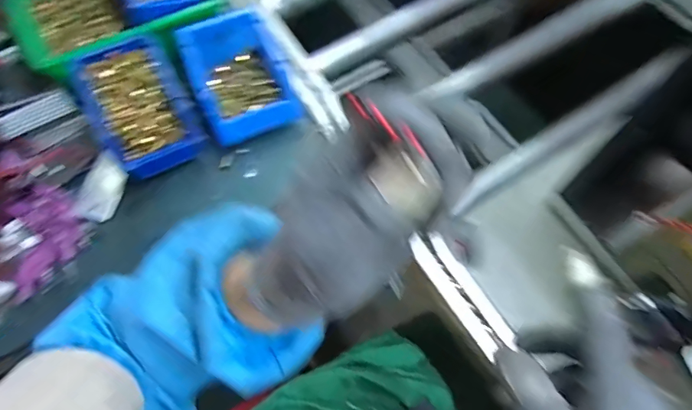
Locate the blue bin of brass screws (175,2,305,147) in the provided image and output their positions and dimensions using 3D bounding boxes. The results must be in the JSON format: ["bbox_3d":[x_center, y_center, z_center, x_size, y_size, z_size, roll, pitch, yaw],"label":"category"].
[{"bbox_3d":[-0.137,-0.165,0.564,0.118,0.066,0.156,-24,68,-9],"label":"blue bin of brass screws"}]

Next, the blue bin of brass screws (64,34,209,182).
[{"bbox_3d":[-0.257,-0.124,0.543,0.116,0.063,0.165,-28,69,-10],"label":"blue bin of brass screws"}]

